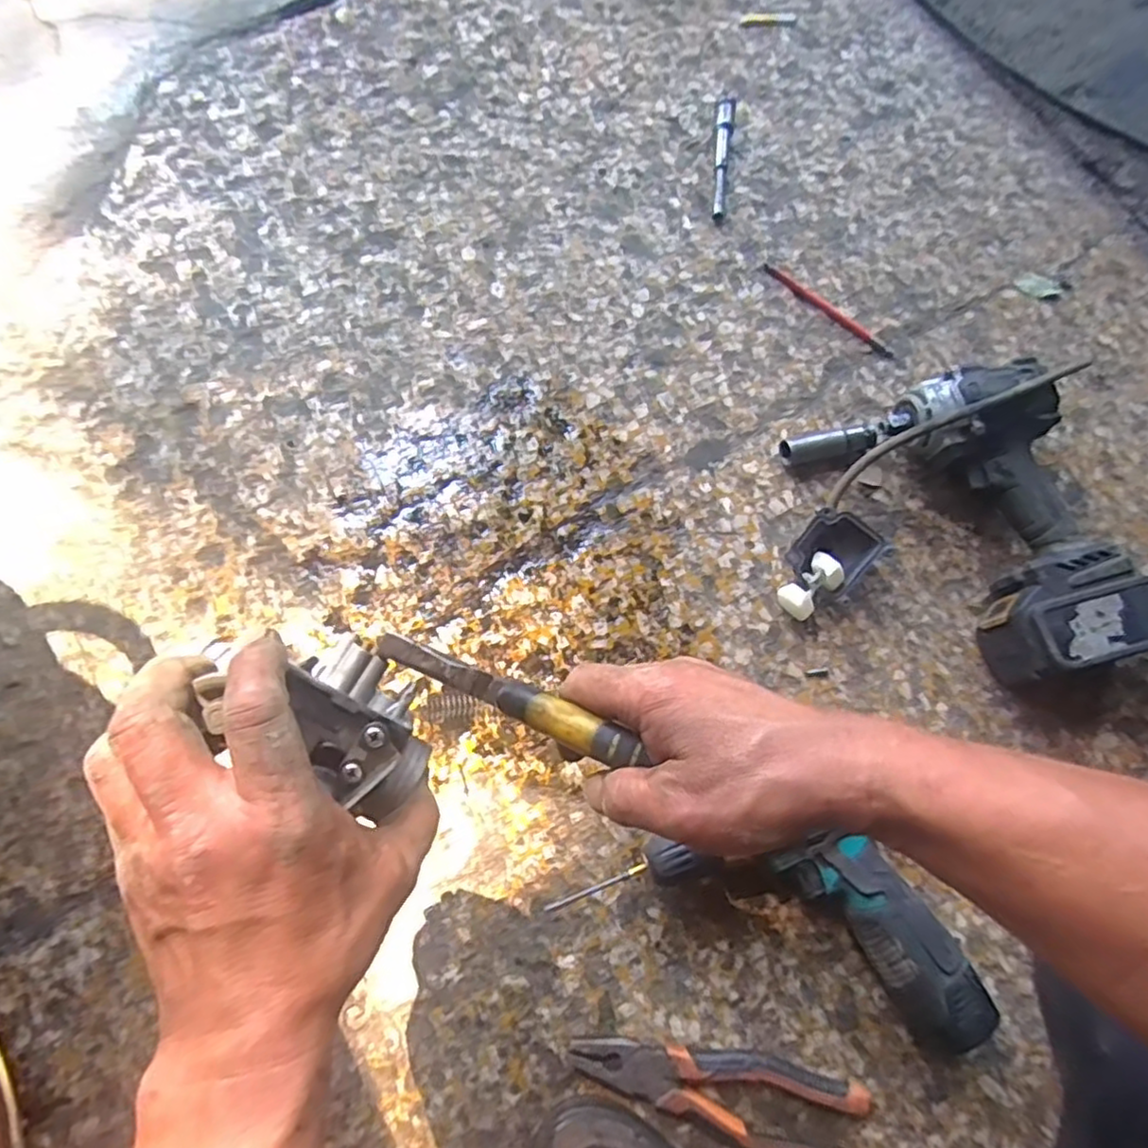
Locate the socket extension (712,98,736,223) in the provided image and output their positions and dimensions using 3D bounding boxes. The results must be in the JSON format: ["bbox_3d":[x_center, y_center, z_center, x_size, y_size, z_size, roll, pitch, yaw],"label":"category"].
[{"bbox_3d":[0.145,-0.409,0.662,0.017,0.015,0.139,8,75,1],"label":"socket extension"}]

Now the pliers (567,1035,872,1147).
[{"bbox_3d":[0.098,0.341,0.453,0.197,0.020,0.055,19,76,4],"label":"pliers"}]

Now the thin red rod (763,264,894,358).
[{"bbox_3d":[0.236,-0.246,0.628,0.143,0.004,0.013,40,78,9],"label":"thin red rod"}]

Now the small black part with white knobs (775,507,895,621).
[{"bbox_3d":[0.203,-0.002,0.537,0.069,0.048,0.089,36,77,8],"label":"small black part with white knobs"}]

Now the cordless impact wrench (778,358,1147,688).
[{"bbox_3d":[0.319,-0.035,0.533,0.194,0.078,0.253,-20,77,-6],"label":"cordless impact wrench"}]

